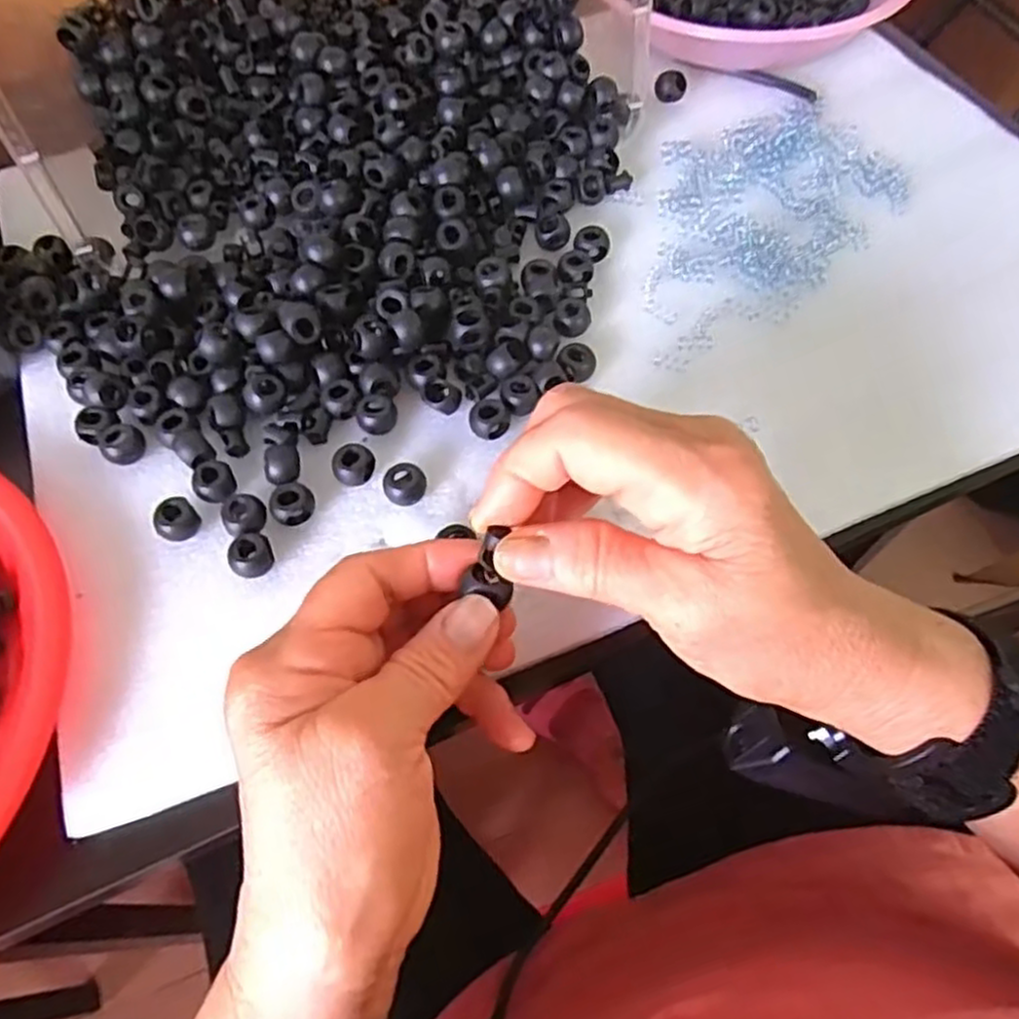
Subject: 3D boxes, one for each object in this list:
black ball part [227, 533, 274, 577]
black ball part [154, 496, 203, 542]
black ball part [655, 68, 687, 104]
[{"bbox_3d":[-0.102,0.018,0.294,0.017,0.012,0.016,0,62,1],"label":"black ball part"},{"bbox_3d":[-0.135,0.004,0.301,0.016,0.013,0.012,-41,69,-19],"label":"black ball part"},{"bbox_3d":[0.092,-0.241,0.423,0.017,0.012,0.016,9,63,6],"label":"black ball part"}]

